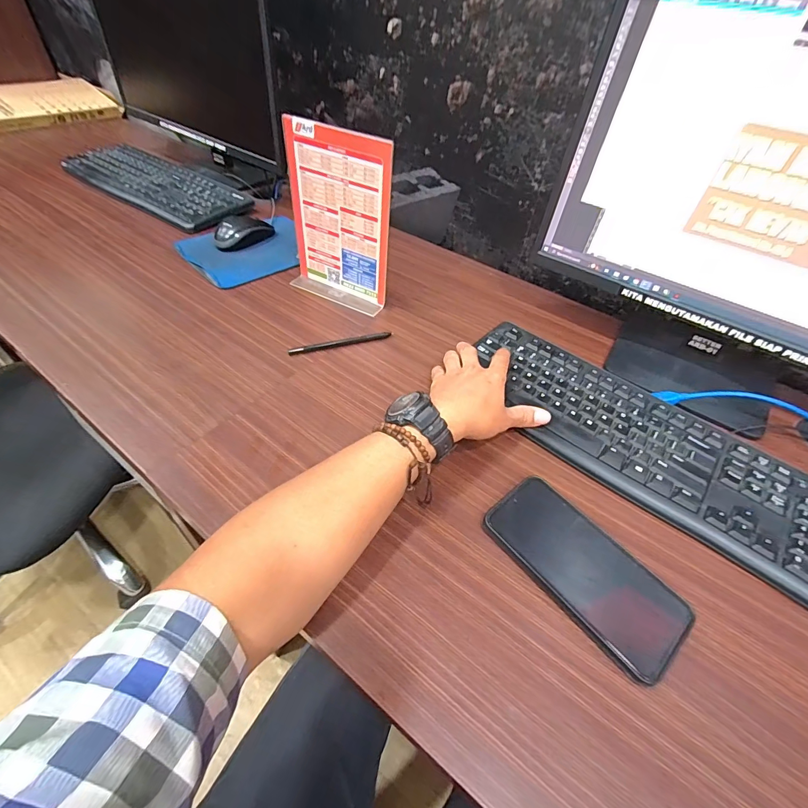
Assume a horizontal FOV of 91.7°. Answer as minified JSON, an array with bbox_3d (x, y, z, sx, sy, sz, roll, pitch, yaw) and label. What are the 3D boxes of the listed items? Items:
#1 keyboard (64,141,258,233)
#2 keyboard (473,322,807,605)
[{"bbox_3d":[-0.497,-0.442,0.786,0.465,0.032,0.153,31,52,21],"label":"keyboard"},{"bbox_3d":[0.262,0.035,0.427,0.158,0.016,0.425,-34,59,-31],"label":"keyboard"}]

